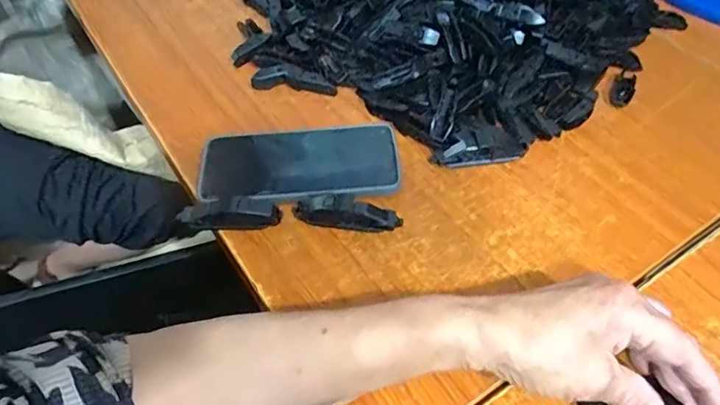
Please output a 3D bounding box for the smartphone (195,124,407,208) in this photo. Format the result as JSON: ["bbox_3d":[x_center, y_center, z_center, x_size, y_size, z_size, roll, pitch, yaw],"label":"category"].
[{"bbox_3d":[-0.050,-0.032,0.454,0.162,0.016,0.083,-3,51,-3],"label":"smartphone"}]

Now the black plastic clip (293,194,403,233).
[{"bbox_3d":[-0.010,0.008,0.421,0.083,0.016,0.020,8,51,7],"label":"black plastic clip"}]

